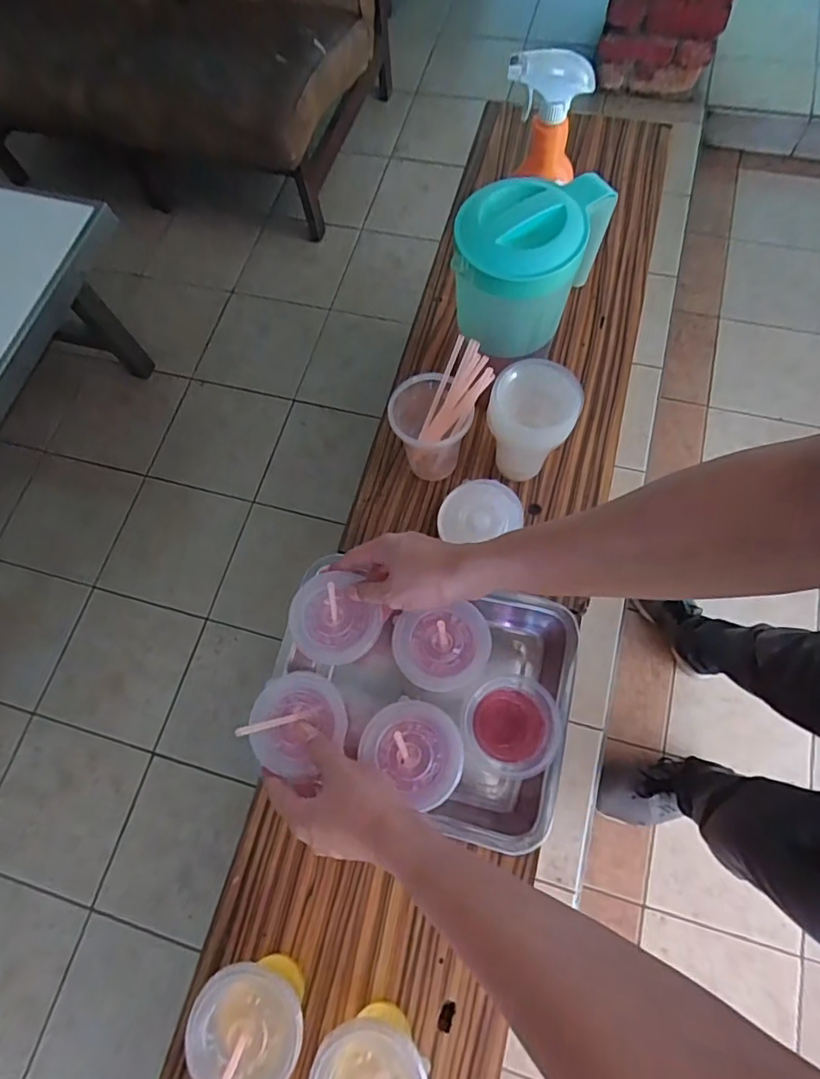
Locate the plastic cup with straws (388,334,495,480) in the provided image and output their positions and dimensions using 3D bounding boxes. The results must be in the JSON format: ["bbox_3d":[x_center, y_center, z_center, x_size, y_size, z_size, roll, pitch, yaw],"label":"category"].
[{"bbox_3d":[0.029,-0.134,0.617,0.099,0.157,0.096,-2,70,4],"label":"plastic cup with straws"}]

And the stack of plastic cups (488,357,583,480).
[{"bbox_3d":[0.135,-0.125,0.618,0.085,0.128,0.095,30,75,14],"label":"stack of plastic cups"}]

